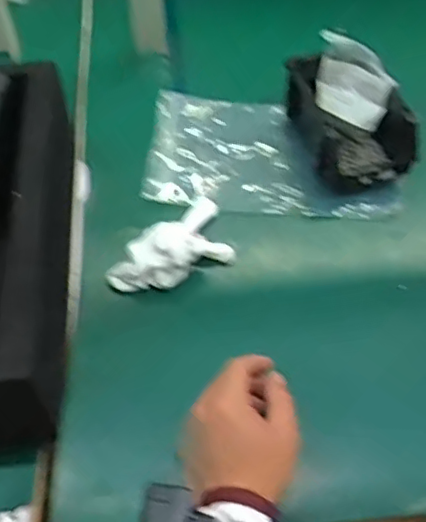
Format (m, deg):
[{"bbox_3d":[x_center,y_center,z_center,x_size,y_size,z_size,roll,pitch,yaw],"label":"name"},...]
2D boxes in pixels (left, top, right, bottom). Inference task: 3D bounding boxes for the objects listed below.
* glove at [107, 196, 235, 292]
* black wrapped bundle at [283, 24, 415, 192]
[{"bbox_3d":[-0.036,-0.012,0.621,0.142,0.048,0.077,-35,60,-23],"label":"glove"},{"bbox_3d":[0.145,-0.162,0.690,0.101,0.104,0.166,-14,54,-10],"label":"black wrapped bundle"}]

